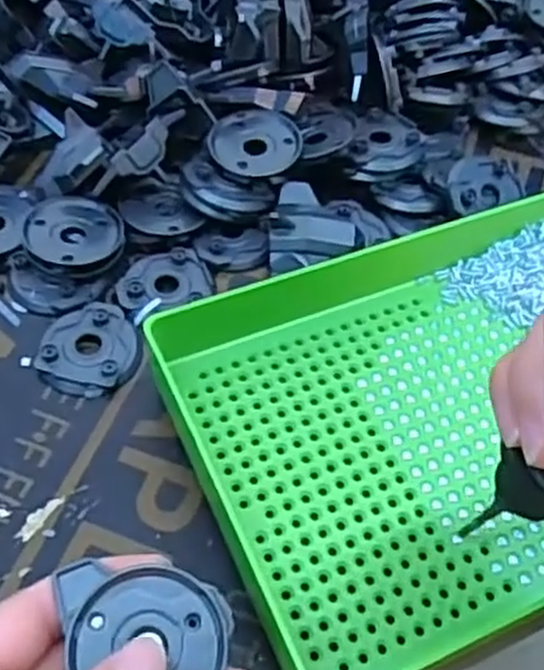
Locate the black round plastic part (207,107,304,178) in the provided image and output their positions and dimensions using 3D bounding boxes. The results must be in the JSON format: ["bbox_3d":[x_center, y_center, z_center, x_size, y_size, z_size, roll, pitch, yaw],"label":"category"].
[{"bbox_3d":[-0.008,-0.091,0.374,0.043,0.011,0.039,-6,54,-8],"label":"black round plastic part"}]

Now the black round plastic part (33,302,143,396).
[{"bbox_3d":[-0.073,0.006,0.325,0.041,0.005,0.042,2,53,-2],"label":"black round plastic part"}]

